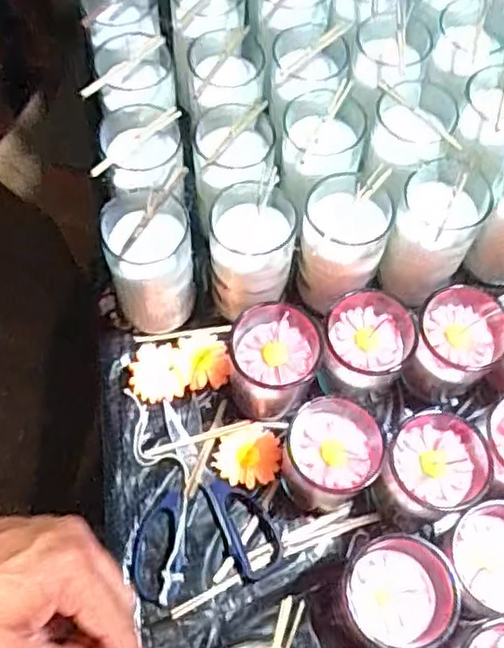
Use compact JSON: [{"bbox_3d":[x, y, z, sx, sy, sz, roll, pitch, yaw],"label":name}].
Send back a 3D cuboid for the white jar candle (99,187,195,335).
[{"bbox_3d":[-0.082,-0.052,0.555,0.067,0.128,0.076,-10,67,-6],"label":"white jar candle"}]

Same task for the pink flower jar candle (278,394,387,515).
[{"bbox_3d":[0.062,0.103,0.526,0.074,0.082,0.071,0,66,-1],"label":"pink flower jar candle"}]

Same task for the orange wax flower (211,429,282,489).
[{"bbox_3d":[-0.004,0.112,0.557,0.054,0.007,0.044,-10,67,-5],"label":"orange wax flower"}]

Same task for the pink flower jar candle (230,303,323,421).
[{"bbox_3d":[0.018,0.031,0.544,0.068,0.077,0.072,0,66,-1],"label":"pink flower jar candle"}]

